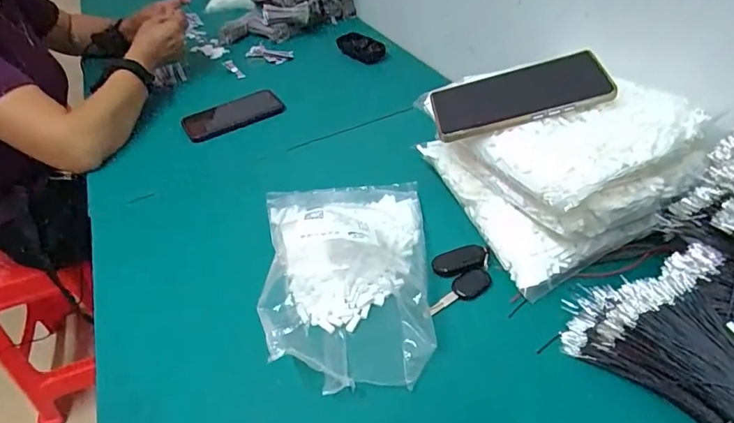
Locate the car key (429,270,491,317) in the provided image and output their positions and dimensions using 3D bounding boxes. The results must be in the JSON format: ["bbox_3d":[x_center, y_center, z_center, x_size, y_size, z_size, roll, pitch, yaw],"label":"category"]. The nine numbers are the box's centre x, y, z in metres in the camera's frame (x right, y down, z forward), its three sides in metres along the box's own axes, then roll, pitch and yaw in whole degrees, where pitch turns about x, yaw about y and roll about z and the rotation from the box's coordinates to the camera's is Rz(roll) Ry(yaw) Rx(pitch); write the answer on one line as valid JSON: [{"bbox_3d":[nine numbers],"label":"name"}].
[{"bbox_3d":[0.091,0.080,0.472,0.075,0.010,0.027,-20,44,-13],"label":"car key"}]

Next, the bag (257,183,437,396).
[{"bbox_3d":[-0.015,0.044,0.466,0.169,0.081,0.244,-9,43,-2],"label":"bag"}]

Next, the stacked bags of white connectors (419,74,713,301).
[{"bbox_3d":[0.187,-0.065,0.502,0.180,0.132,0.234,-19,44,-12],"label":"stacked bags of white connectors"}]

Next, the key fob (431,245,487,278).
[{"bbox_3d":[0.097,0.052,0.490,0.054,0.016,0.027,-8,43,-1],"label":"key fob"}]

